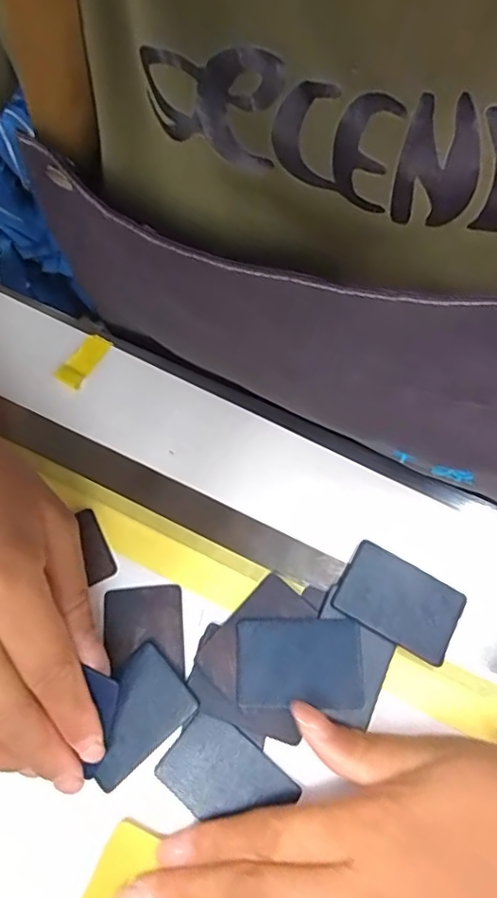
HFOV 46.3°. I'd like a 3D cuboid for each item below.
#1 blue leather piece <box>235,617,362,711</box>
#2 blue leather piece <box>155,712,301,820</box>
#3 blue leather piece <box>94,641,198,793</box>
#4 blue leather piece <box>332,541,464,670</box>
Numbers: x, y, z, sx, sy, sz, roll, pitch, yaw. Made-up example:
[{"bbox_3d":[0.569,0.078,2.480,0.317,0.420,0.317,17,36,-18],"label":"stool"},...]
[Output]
[{"bbox_3d":[0.021,0.090,0.247,0.052,0.004,0.035,0,68,0],"label":"blue leather piece"},{"bbox_3d":[-0.010,0.133,0.235,0.049,0.004,0.034,37,76,15],"label":"blue leather piece"},{"bbox_3d":[-0.050,0.112,0.245,0.049,0.004,0.035,-41,73,-11],"label":"blue leather piece"},{"bbox_3d":[0.066,0.067,0.257,0.051,0.004,0.035,29,66,10],"label":"blue leather piece"}]

